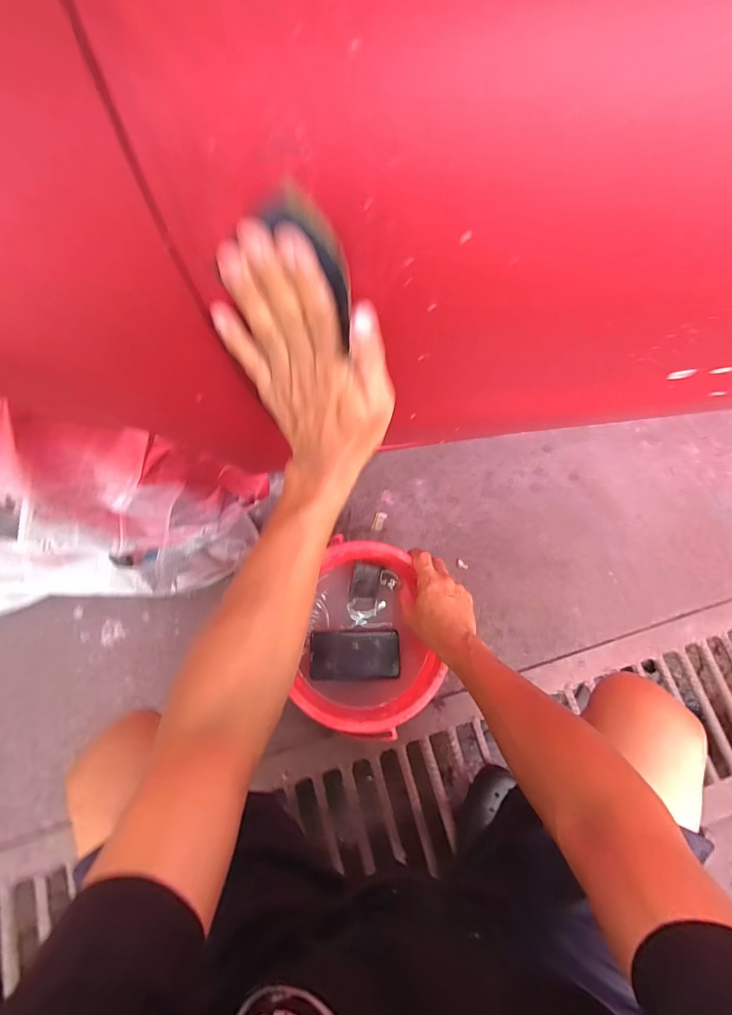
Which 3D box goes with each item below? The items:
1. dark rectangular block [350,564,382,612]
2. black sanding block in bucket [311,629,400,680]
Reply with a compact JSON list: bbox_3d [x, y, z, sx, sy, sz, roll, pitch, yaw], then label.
[{"bbox_3d":[-0.002,0.123,0.645,0.041,0.020,0.071,7,92,-8],"label":"dark rectangular block"},{"bbox_3d":[-0.015,0.216,0.608,0.127,0.012,0.065,-1,71,-2],"label":"black sanding block in bucket"}]

